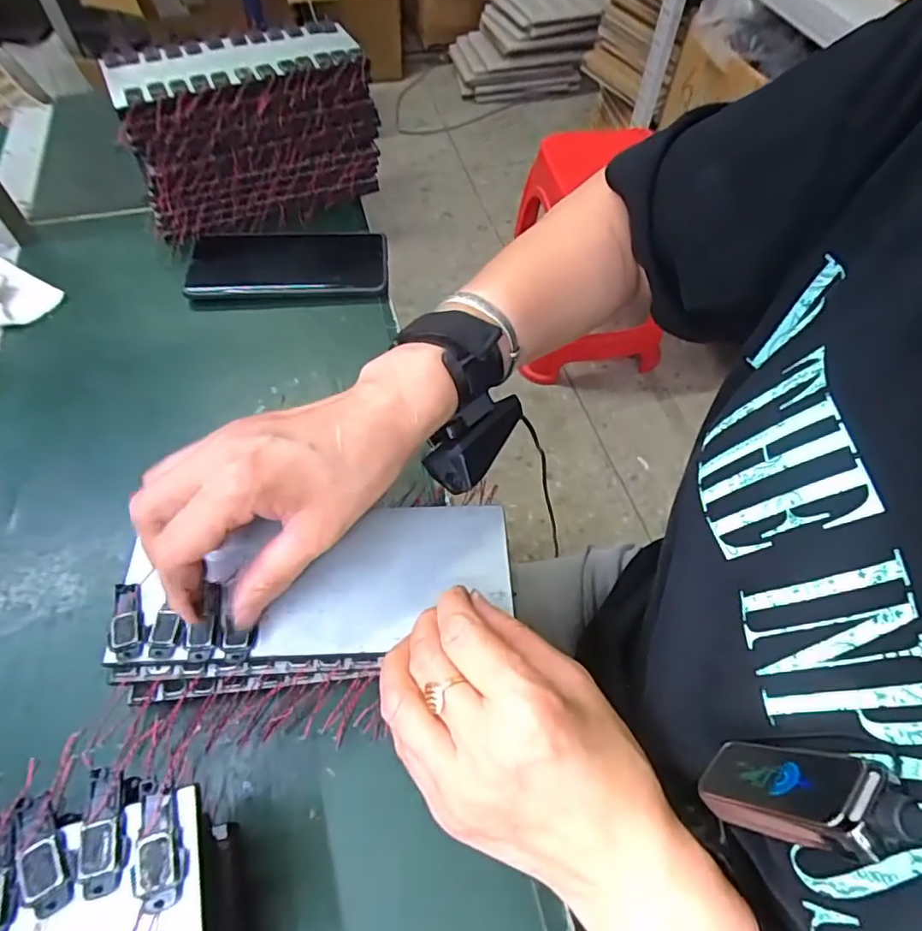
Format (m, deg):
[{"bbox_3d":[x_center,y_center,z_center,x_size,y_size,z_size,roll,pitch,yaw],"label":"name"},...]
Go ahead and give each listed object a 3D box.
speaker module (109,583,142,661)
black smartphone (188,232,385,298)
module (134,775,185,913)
[{"bbox_3d":[-0.167,0.077,0.281,0.013,0.004,0.039,-13,58,-8],"label":"speaker module"},{"bbox_3d":[-0.143,-0.174,0.477,0.159,0.008,0.074,-5,58,-3],"label":"black smartphone"},{"bbox_3d":[-0.106,0.132,0.200,0.016,0.008,0.040,-12,58,-7],"label":"module"}]

